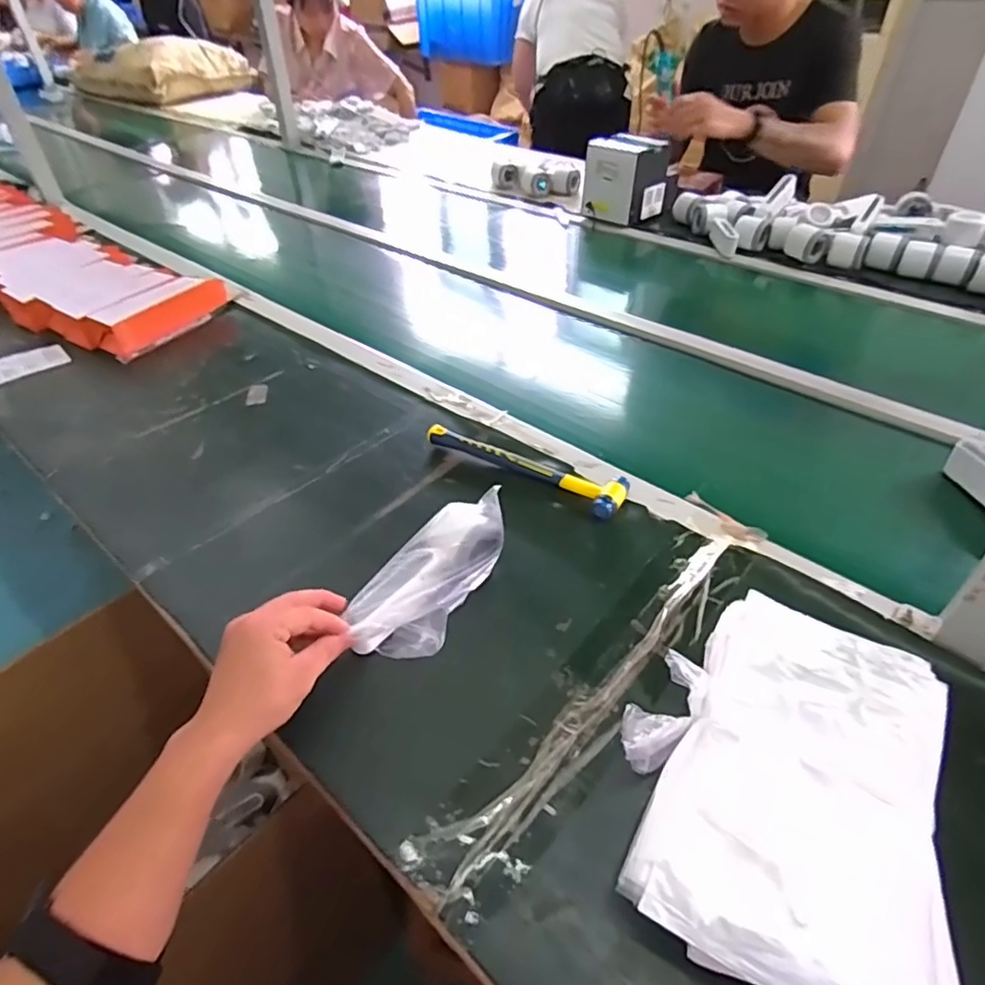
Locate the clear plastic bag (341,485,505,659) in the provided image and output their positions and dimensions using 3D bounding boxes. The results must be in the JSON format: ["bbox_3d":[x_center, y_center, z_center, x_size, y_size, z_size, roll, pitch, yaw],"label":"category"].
[{"bbox_3d":[-0.051,0.078,0.542,0.072,0.074,0.174,30,67,30],"label":"clear plastic bag"}]

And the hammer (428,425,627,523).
[{"bbox_3d":[0.038,-0.036,0.687,0.241,0.022,0.057,25,49,27],"label":"hammer"}]

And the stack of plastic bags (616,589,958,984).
[{"bbox_3d":[0.189,0.193,0.402,0.186,0.074,0.238,14,45,17],"label":"stack of plastic bags"}]

